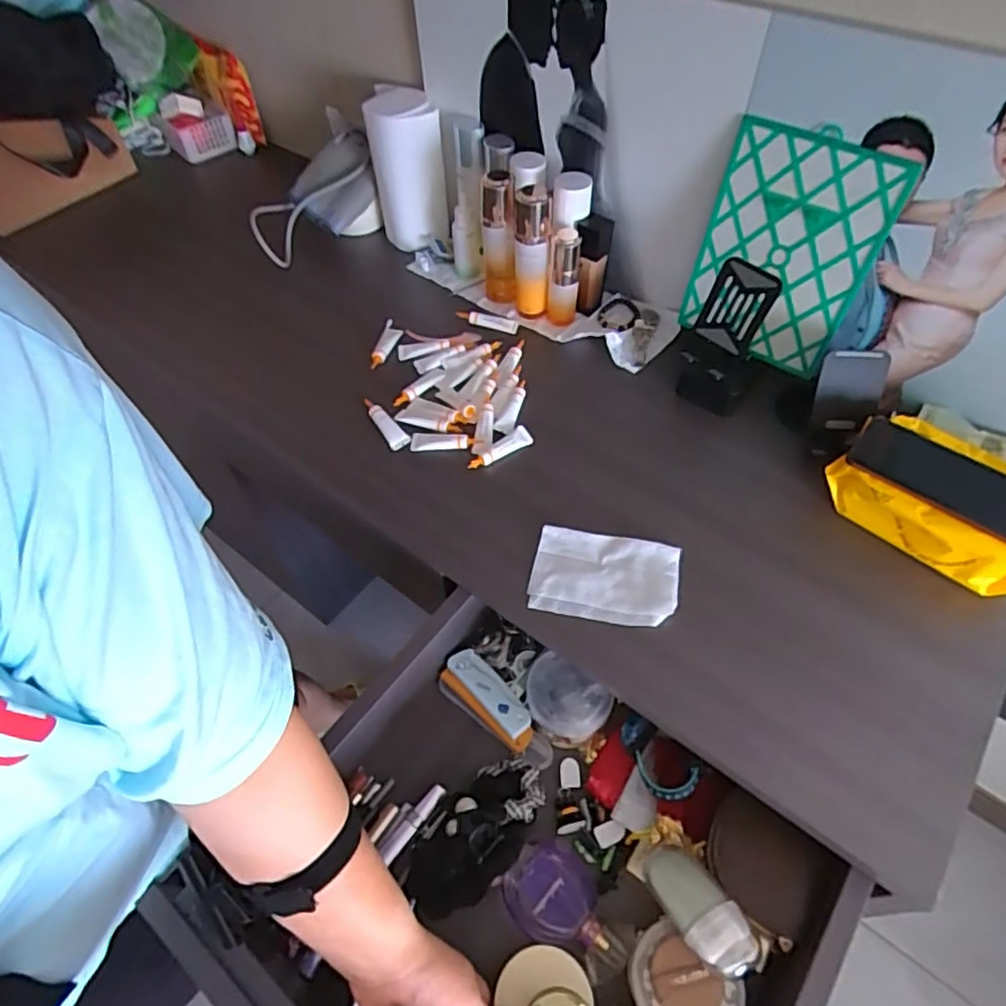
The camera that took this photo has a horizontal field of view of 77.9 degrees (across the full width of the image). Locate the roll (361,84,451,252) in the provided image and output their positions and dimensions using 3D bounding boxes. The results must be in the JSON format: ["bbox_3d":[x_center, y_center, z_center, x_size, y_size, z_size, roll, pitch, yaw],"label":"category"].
[{"bbox_3d":[-0.133,-0.466,0.878,0.097,0.185,0.095,-9,54,-5],"label":"roll"}]

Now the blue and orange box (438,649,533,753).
[{"bbox_3d":[-0.014,0.200,0.629,0.111,0.022,0.046,39,64,25],"label":"blue and orange box"}]

